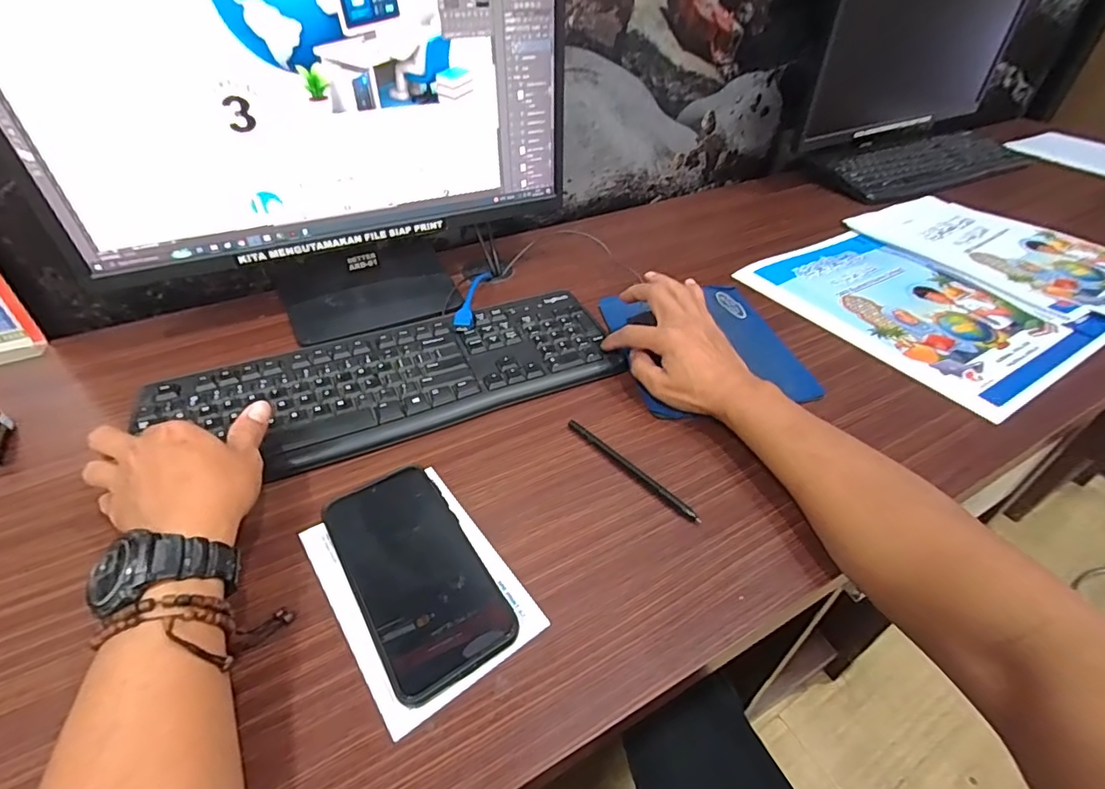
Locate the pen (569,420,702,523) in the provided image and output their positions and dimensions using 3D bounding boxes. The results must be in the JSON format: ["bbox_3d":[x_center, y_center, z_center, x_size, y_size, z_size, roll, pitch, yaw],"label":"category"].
[{"bbox_3d":[0.063,0.059,0.423,0.009,0.008,0.137,-32,53,-31],"label":"pen"}]

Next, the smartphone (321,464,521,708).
[{"bbox_3d":[-0.094,0.118,0.351,0.080,0.015,0.161,-24,49,-25],"label":"smartphone"}]

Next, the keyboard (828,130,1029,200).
[{"bbox_3d":[0.677,-0.421,0.923,0.453,0.024,0.143,-19,46,-20],"label":"keyboard"}]

